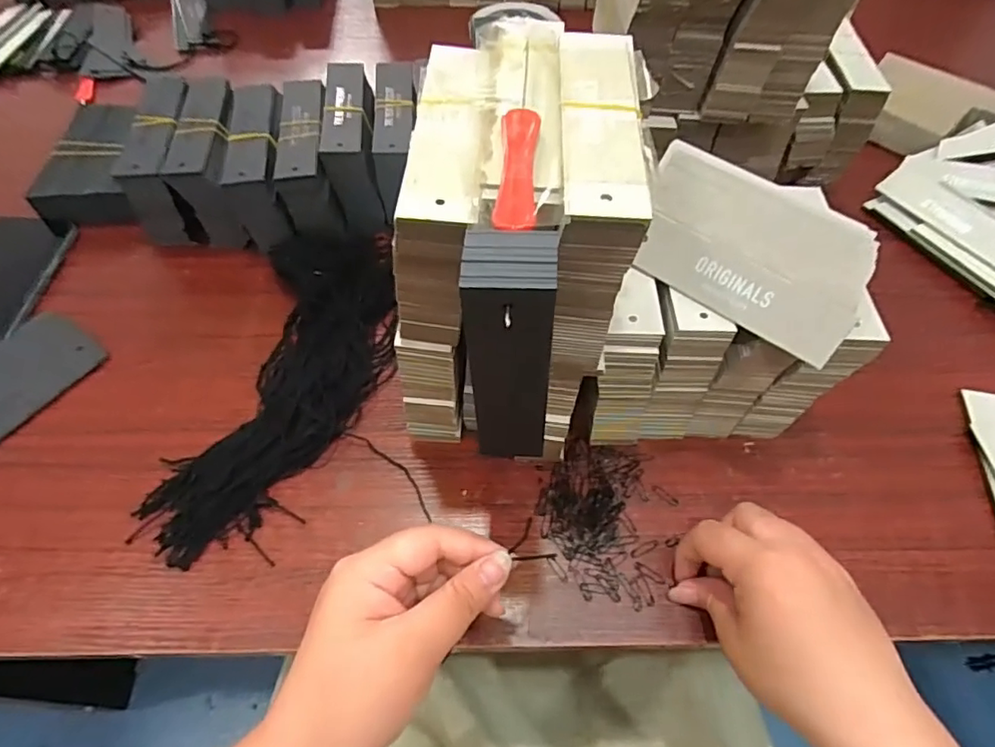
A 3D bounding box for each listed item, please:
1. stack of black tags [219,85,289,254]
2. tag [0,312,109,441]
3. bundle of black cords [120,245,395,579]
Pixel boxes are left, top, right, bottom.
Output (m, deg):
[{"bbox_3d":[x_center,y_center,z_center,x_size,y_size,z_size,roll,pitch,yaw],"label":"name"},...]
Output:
[{"bbox_3d":[-0.193,-0.170,0.480,0.040,0.073,0.138,-7,57,-5],"label":"stack of black tags"},{"bbox_3d":[-0.341,0.012,0.392,0.058,0.010,0.128,38,61,0],"label":"tag"},{"bbox_3d":[-0.142,0.003,0.401,0.104,0.028,0.254,13,57,8],"label":"bundle of black cords"}]

